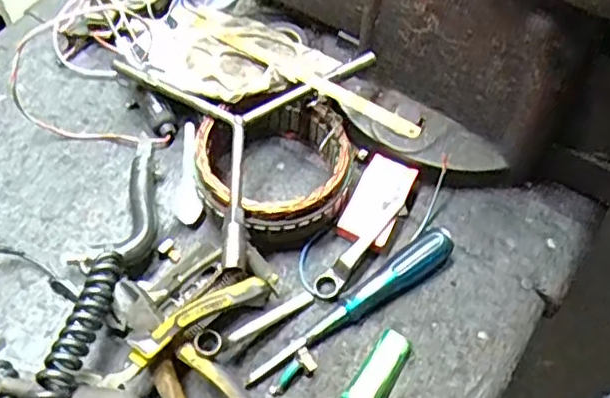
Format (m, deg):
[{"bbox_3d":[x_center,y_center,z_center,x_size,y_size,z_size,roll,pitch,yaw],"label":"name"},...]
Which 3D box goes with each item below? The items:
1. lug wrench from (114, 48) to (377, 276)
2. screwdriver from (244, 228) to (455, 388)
[{"bbox_3d":[-0.078,-0.074,0.518,0.188,0.039,0.205,28,61,13],"label":"lug wrench"},{"bbox_3d":[0.042,0.083,0.507,0.200,0.027,0.024,-33,66,-21],"label":"screwdriver"}]

